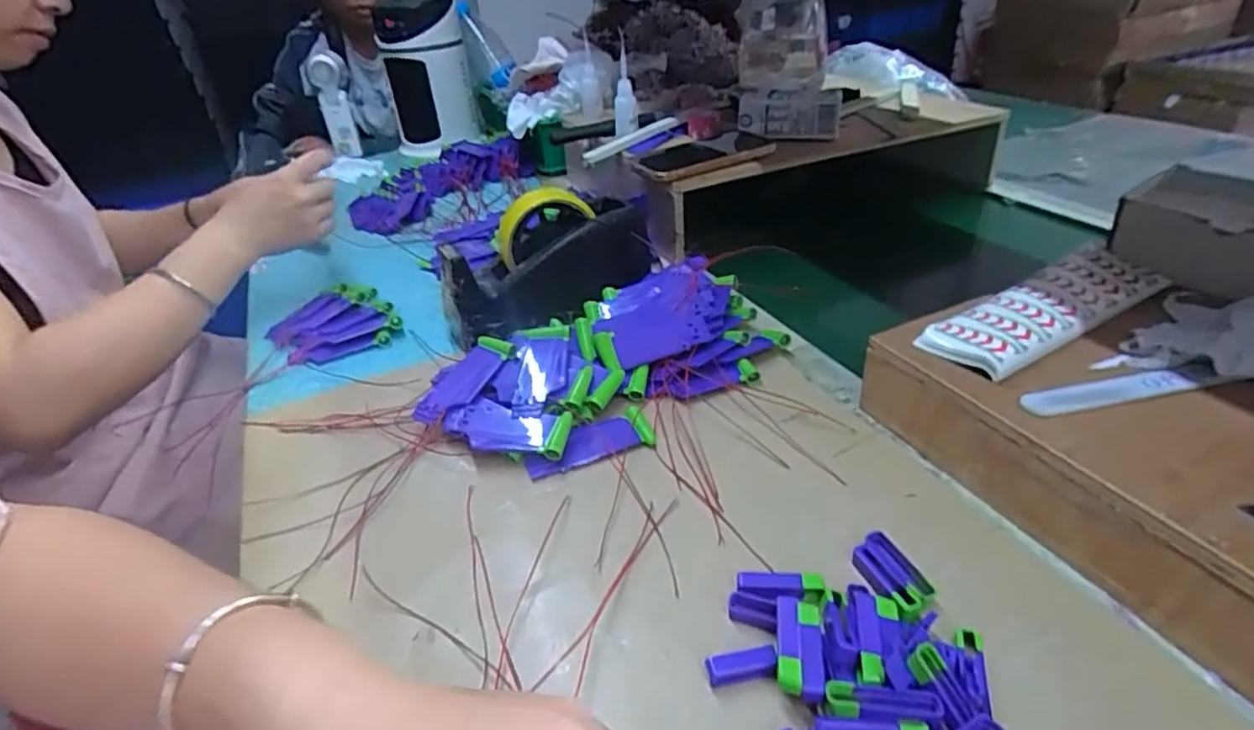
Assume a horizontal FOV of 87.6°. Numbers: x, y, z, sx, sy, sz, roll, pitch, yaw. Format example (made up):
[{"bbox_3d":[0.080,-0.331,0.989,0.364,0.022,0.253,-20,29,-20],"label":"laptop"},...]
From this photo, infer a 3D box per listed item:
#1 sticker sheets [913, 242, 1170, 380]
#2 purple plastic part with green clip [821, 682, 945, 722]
[{"bbox_3d":[0.280,-0.040,0.436,0.179,0.018,0.055,-23,39,-22],"label":"sticker sheets"},{"bbox_3d":[0.109,0.145,0.279,0.047,0.005,0.014,2,34,11],"label":"purple plastic part with green clip"}]

